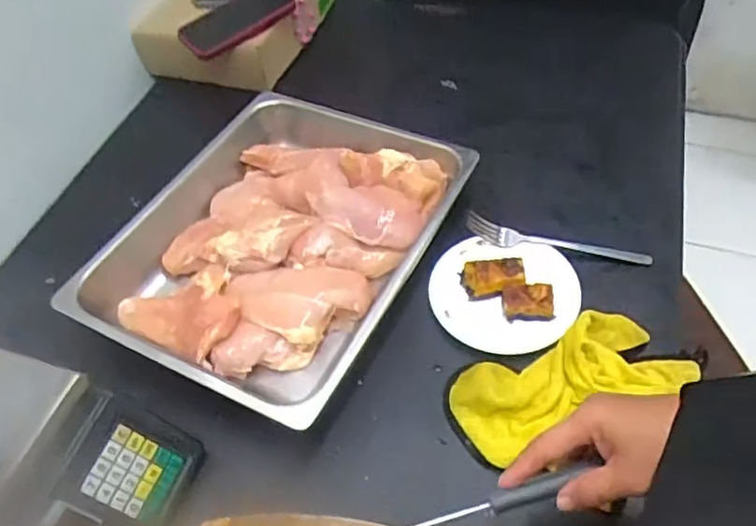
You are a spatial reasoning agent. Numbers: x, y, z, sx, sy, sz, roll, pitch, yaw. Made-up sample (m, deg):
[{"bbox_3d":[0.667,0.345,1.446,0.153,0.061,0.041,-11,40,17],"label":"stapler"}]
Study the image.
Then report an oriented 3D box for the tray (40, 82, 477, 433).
[{"bbox_3d":[-0.119,-0.032,0.696,0.345,0.063,0.380,20,56,21],"label":"tray"}]

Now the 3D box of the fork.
[{"bbox_3d":[0.194,-0.022,0.676,0.195,0.032,0.023,10,53,14],"label":"fork"}]

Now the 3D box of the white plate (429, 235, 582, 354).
[{"bbox_3d":[0.128,0.025,0.639,0.143,0.025,0.130,-3,51,4],"label":"white plate"}]

